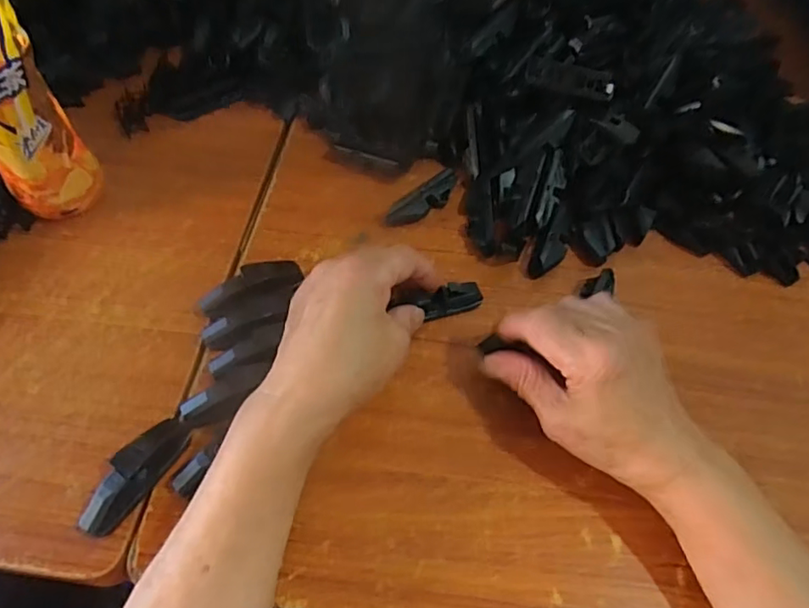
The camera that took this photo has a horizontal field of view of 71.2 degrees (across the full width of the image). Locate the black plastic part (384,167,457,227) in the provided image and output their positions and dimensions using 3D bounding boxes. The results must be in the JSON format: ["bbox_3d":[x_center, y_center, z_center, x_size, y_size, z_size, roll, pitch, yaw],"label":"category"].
[{"bbox_3d":[0.019,-0.085,0.459,0.073,0.010,0.023,-38,66,-23],"label":"black plastic part"}]

